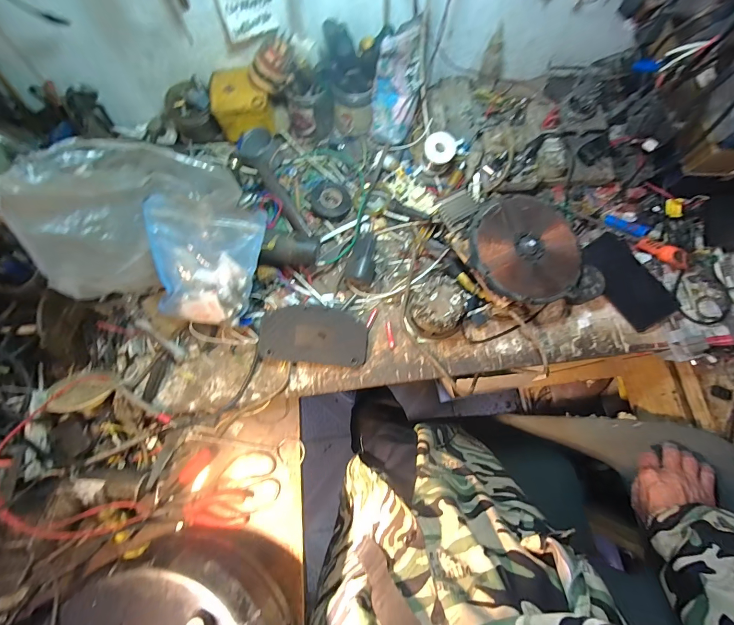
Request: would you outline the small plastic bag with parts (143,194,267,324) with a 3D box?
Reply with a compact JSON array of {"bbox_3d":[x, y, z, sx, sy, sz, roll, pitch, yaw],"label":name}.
[{"bbox_3d":[-0.229,-0.070,0.506,0.144,0.035,0.170,6,115,-13],"label":"small plastic bag with parts"}]

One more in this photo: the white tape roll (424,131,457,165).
[{"bbox_3d":[0.121,-0.272,0.586,0.050,0.015,0.050,1,96,6],"label":"white tape roll"}]

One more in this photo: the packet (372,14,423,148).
[{"bbox_3d":[0.047,-0.369,0.584,0.071,0.174,0.061,16,53,5],"label":"packet"}]

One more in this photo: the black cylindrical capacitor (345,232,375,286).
[{"bbox_3d":[-0.003,-0.097,0.588,0.048,0.046,0.101,15,79,4],"label":"black cylindrical capacitor"}]

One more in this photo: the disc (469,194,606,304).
[{"bbox_3d":[0.261,-0.101,0.558,0.199,0.025,0.178,-5,76,-10],"label":"disc"}]

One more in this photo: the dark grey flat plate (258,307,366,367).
[{"bbox_3d":[-0.084,0.037,0.562,0.168,0.007,0.088,4,97,-4],"label":"dark grey flat plate"}]

